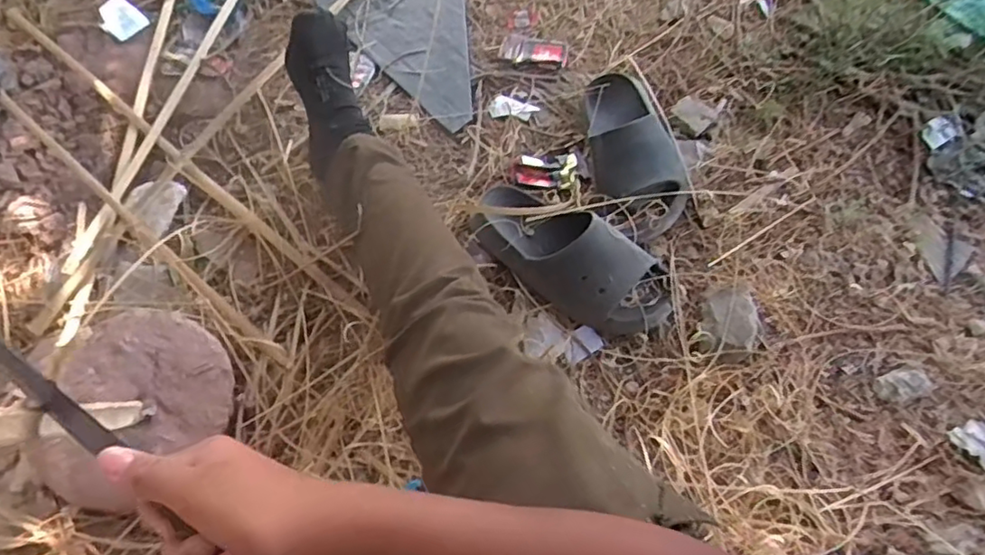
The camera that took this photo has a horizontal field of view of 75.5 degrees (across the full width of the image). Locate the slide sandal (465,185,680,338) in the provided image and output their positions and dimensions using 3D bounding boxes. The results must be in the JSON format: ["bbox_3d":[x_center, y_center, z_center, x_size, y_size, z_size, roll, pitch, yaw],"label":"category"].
[{"bbox_3d":[0.101,-0.034,0.834,0.288,0.091,0.123,39,70,15],"label":"slide sandal"}]

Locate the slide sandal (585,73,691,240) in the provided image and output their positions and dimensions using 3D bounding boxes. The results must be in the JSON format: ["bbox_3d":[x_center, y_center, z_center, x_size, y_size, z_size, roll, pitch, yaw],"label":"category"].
[{"bbox_3d":[0.196,-0.183,0.899,0.127,0.091,0.272,-14,66,-11],"label":"slide sandal"}]

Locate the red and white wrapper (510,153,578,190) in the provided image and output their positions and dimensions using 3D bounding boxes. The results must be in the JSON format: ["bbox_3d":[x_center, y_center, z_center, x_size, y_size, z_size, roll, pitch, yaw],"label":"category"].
[{"bbox_3d":[0.077,-0.158,0.942,0.096,0.012,0.060,-1,67,0],"label":"red and white wrapper"}]

